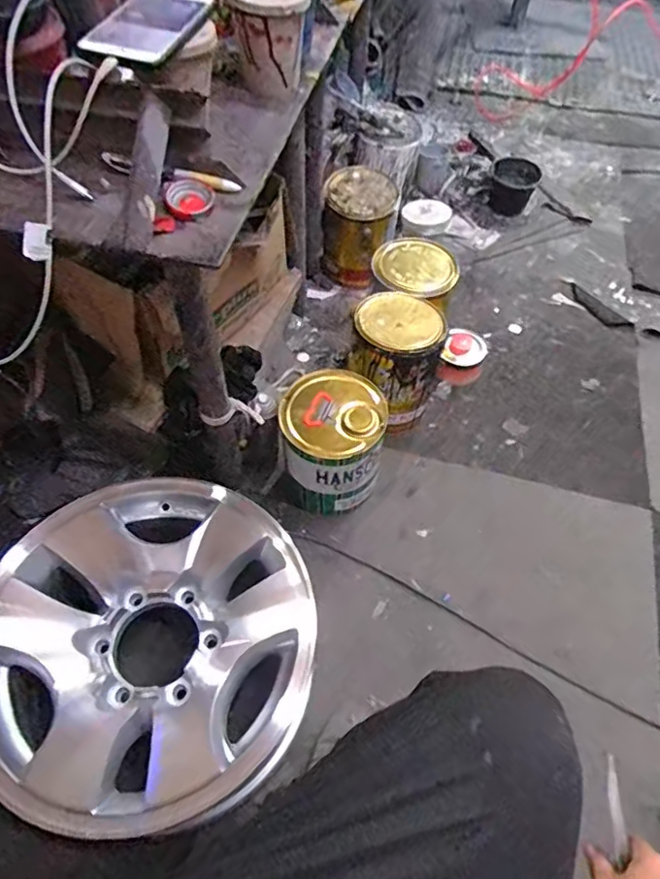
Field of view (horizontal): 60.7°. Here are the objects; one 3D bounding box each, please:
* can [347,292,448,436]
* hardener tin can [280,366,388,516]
[{"bbox_3d":[0.119,-0.131,1.053,0.155,0.230,0.166,0,54,0],"label":"can"},{"bbox_3d":[0.003,0.016,0.957,0.164,0.213,0.165,5,54,3],"label":"hardener tin can"}]

